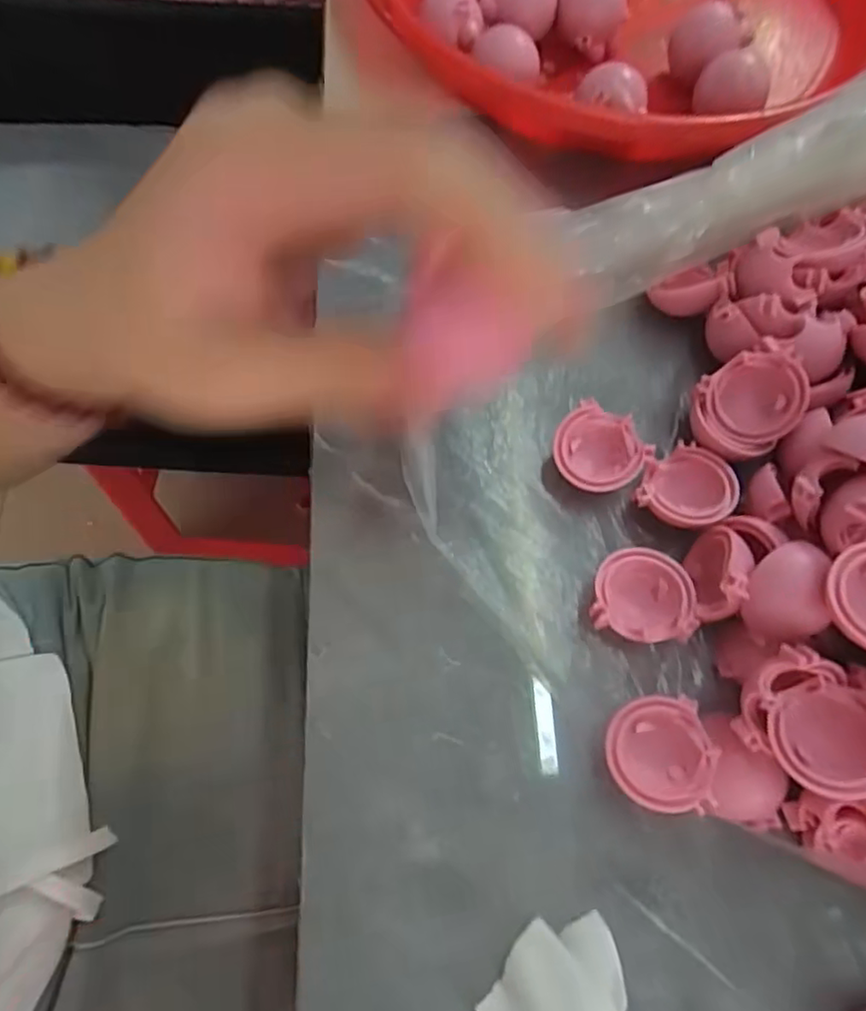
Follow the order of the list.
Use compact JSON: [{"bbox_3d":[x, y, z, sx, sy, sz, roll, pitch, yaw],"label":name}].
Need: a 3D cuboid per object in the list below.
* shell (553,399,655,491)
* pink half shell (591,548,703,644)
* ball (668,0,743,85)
[{"bbox_3d":[0.056,-0.018,0.213,0.029,0.016,0.028,1,72,-2],"label":"shell"},{"bbox_3d":[0.065,0.029,0.196,0.029,0.016,0.028,1,72,-2],"label":"pink half shell"},{"bbox_3d":[0.116,-0.199,0.269,0.027,0.025,0.024,25,73,6],"label":"ball"}]

